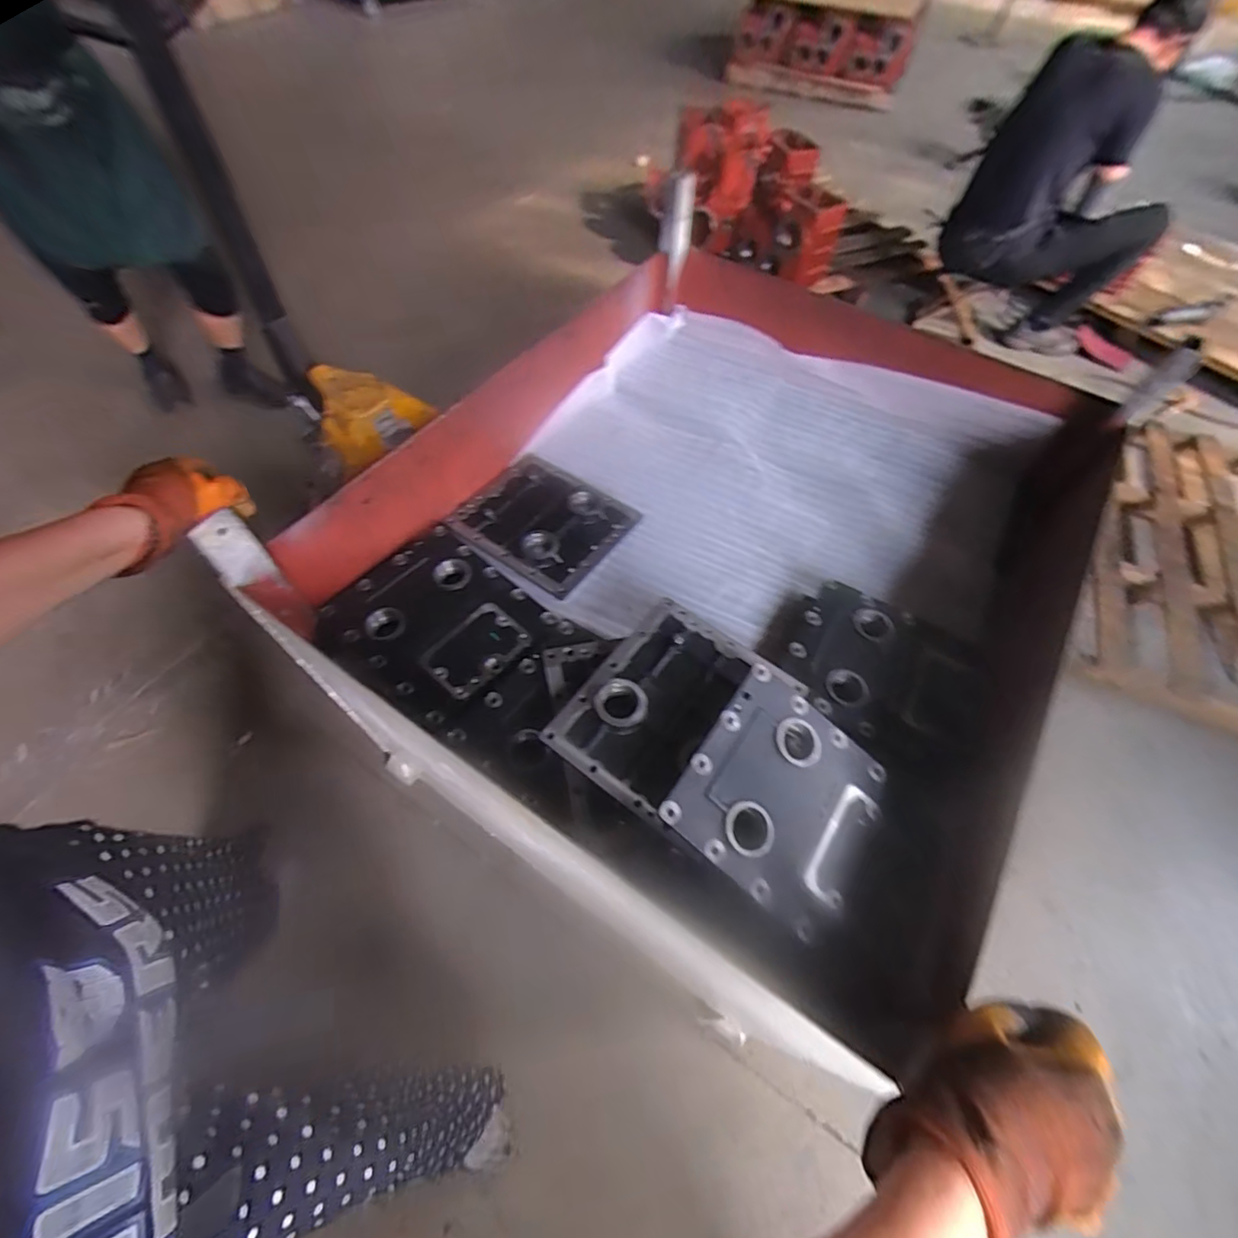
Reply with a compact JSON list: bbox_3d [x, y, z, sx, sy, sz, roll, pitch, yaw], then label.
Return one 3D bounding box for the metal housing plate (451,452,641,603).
[{"bbox_3d":[-0.118,-0.160,0.911,0.234,0.028,0.209,30,63,20],"label":"metal housing plate"}]

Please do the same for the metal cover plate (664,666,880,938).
[{"bbox_3d":[0.175,0.182,0.601,0.196,0.012,0.214,40,62,2],"label":"metal cover plate"}]

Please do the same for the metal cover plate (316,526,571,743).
[{"bbox_3d":[-0.227,0.005,0.755,0.280,0.020,0.221,35,64,20],"label":"metal cover plate"}]

